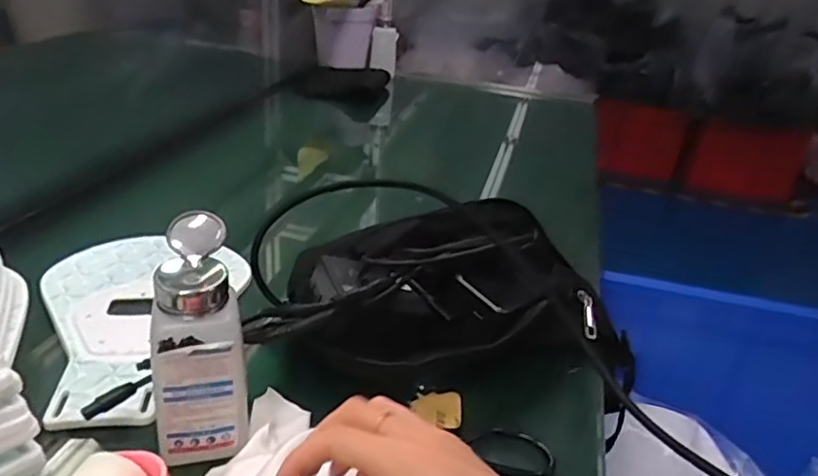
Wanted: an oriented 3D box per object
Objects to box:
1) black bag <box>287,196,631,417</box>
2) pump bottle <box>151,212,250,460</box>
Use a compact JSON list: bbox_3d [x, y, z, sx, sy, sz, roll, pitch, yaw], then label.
[{"bbox_3d":[0.054,0.044,0.522,0.284,0.109,0.151,0,28,-10],"label":"black bag"},{"bbox_3d":[-0.131,0.064,0.388,0.053,0.137,0.068,-5,29,-19],"label":"pump bottle"}]

